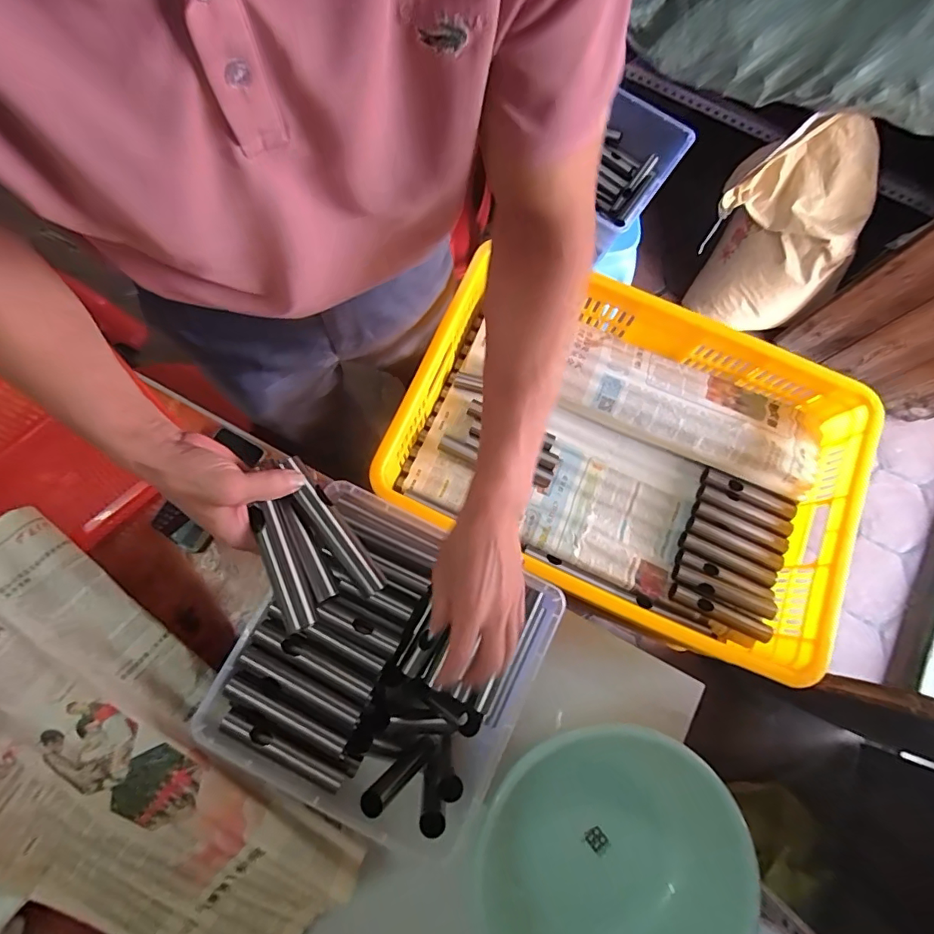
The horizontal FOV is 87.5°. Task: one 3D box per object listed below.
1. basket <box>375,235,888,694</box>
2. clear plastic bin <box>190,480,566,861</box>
[{"bbox_3d":[0.221,-0.026,0.693,0.598,0.125,0.437,22,77,3],"label":"basket"},{"bbox_3d":[-0.093,0.226,0.569,0.295,0.127,0.319,28,77,5],"label":"clear plastic bin"}]

